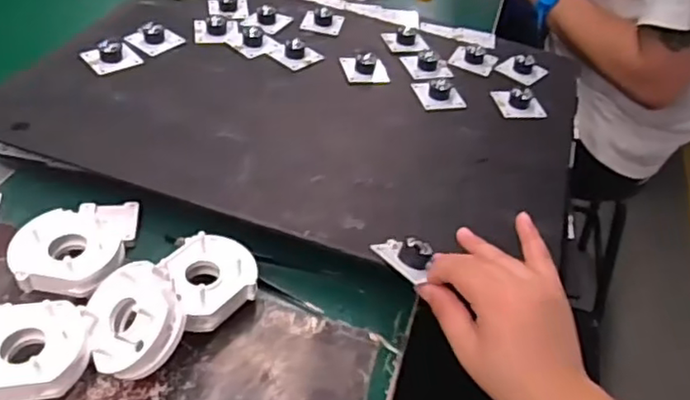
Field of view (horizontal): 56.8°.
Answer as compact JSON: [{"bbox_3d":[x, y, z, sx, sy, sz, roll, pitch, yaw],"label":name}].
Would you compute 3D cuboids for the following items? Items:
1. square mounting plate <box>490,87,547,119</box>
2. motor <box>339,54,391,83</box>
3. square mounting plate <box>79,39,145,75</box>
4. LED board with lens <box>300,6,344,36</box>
[{"bbox_3d":[0.172,-0.098,0.628,0.046,0.013,0.041,-4,45,-12],"label":"square mounting plate"},{"bbox_3d":[0.021,-0.135,0.639,0.045,0.019,0.042,-1,44,-9],"label":"motor"},{"bbox_3d":[-0.222,-0.138,0.602,0.045,0.016,0.041,-30,55,-33],"label":"square mounting plate"},{"bbox_3d":[-0.024,-0.200,0.706,0.042,0.014,0.037,15,44,8],"label":"LED board with lens"}]

